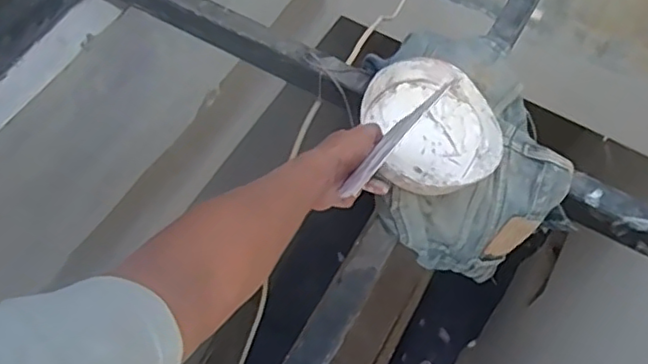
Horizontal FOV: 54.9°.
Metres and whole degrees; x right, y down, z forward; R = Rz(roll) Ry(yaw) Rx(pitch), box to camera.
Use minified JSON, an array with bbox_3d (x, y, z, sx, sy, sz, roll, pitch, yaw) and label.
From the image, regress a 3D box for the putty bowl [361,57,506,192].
[{"bbox_3d":[0.137,-0.068,0.815,0.184,0.054,0.184,4,72,-13],"label":"putty bowl"}]

